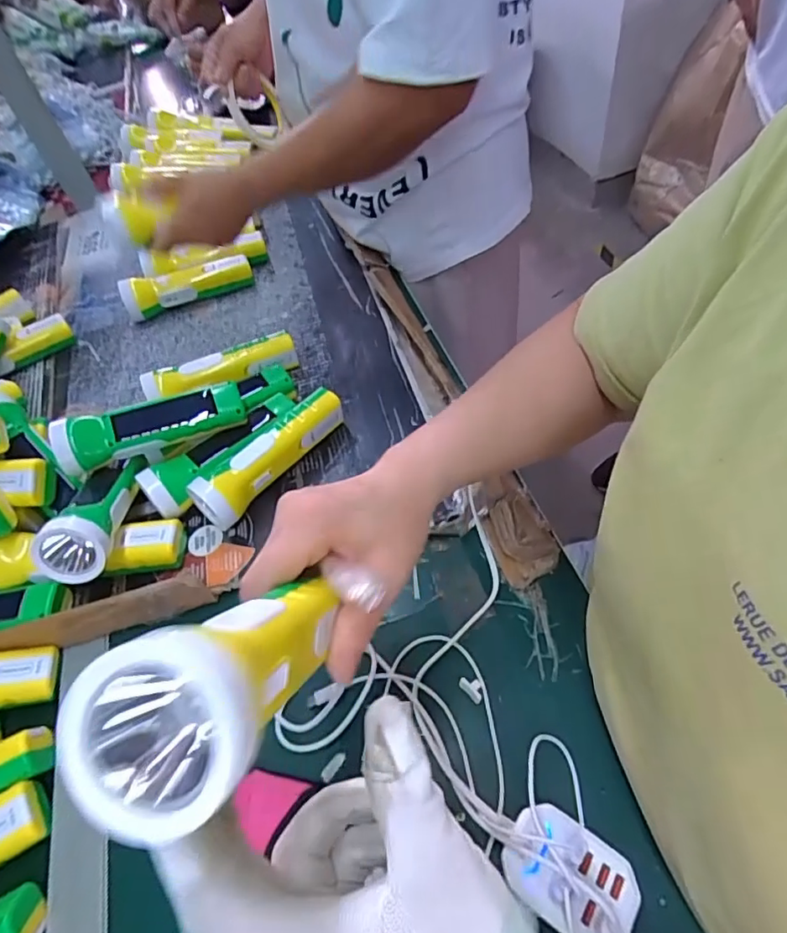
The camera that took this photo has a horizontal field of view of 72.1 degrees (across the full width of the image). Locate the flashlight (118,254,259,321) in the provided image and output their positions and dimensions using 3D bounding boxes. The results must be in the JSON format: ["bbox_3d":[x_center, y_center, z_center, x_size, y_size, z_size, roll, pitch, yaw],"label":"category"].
[{"bbox_3d":[-0.270,-0.236,0.718,0.167,0.052,0.045,-27,54,-10],"label":"flashlight"}]

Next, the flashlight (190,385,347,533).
[{"bbox_3d":[-0.120,-0.015,0.524,0.051,0.050,0.166,29,64,28],"label":"flashlight"}]

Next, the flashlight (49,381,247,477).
[{"bbox_3d":[-0.229,-0.044,0.509,0.167,0.046,0.052,-24,53,-8],"label":"flashlight"}]

